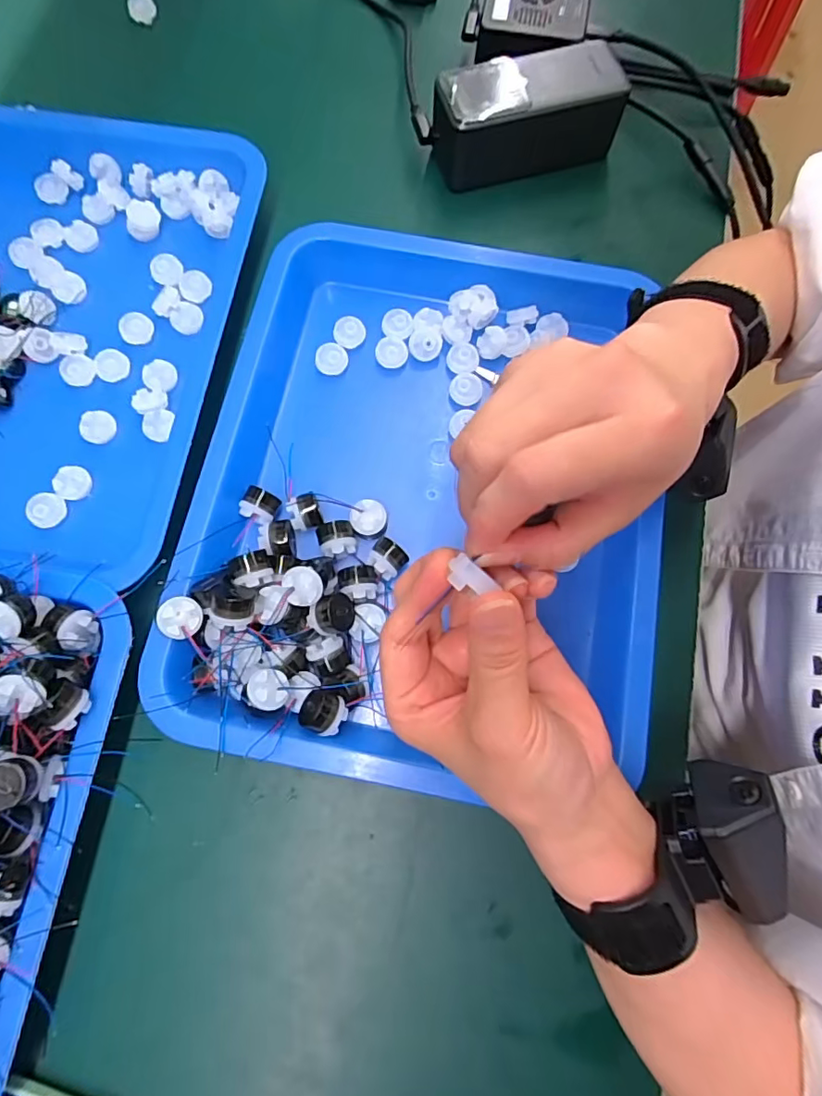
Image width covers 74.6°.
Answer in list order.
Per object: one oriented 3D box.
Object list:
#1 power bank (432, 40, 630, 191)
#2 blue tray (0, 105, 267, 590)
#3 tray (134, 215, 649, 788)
[{"bbox_3d":[0.082,-0.310,0.391,0.130,0.056,0.059,-19,74,-6],"label":"power bank"},{"bbox_3d":[-0.253,-0.147,0.347,0.263,0.035,0.323,9,73,2],"label":"blue tray"},{"bbox_3d":[0.002,-0.039,0.318,0.248,0.038,0.326,9,73,2],"label":"tray"}]

